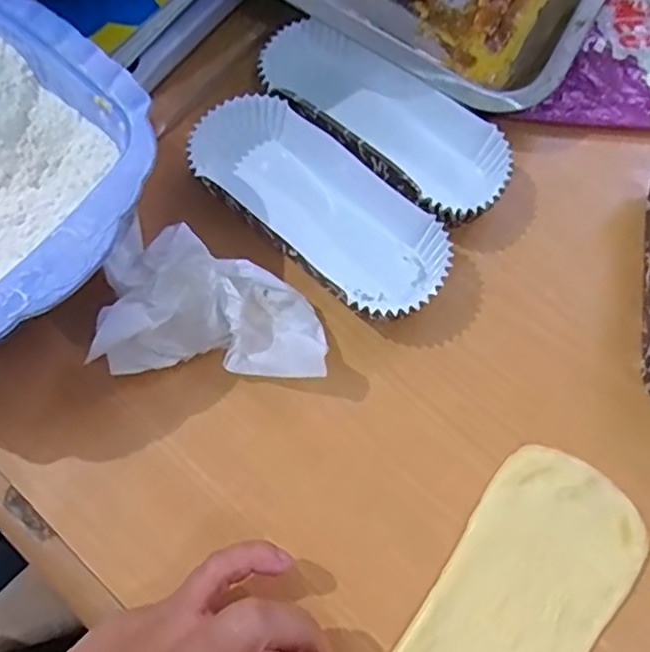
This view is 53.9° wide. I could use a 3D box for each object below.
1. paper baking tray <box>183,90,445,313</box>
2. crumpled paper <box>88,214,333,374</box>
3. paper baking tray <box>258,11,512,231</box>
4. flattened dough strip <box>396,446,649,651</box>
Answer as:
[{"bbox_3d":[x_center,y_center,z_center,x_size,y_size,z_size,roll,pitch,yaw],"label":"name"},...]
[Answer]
[{"bbox_3d":[-0.002,-0.063,0.331,0.147,0.029,0.066,38,72,12],"label":"paper baking tray"},{"bbox_3d":[-0.050,-0.009,0.301,0.100,0.043,0.063,4,69,0],"label":"crumpled paper"},{"bbox_3d":[0.033,-0.112,0.351,0.147,0.030,0.068,40,73,13],"label":"paper baking tray"},{"bbox_3d":[0.074,0.132,0.269,0.068,0.004,0.165,32,72,10],"label":"flattened dough strip"}]

